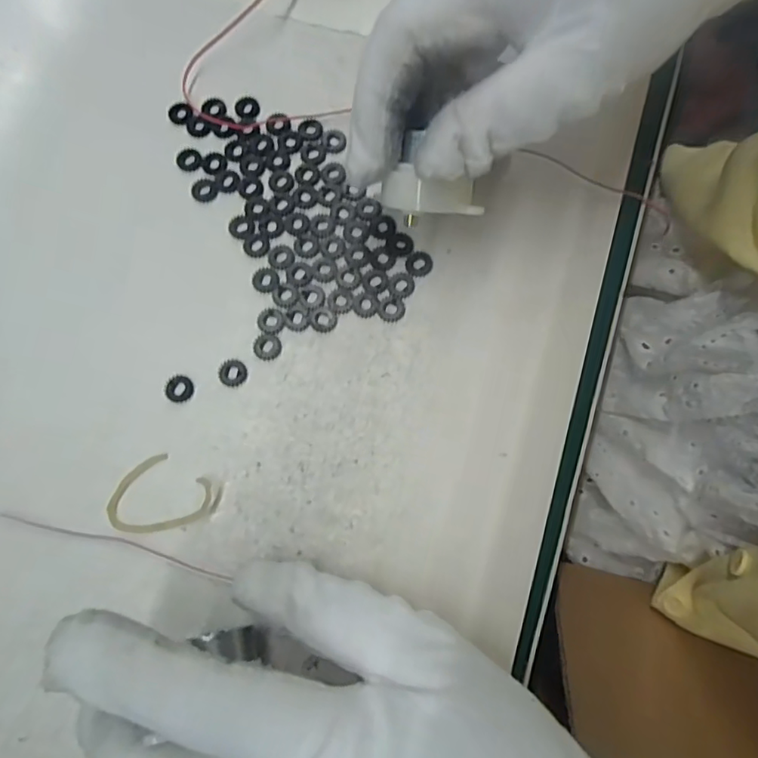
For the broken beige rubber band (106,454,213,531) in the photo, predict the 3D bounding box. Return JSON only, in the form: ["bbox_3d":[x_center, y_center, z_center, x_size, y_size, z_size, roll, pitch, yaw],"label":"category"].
[{"bbox_3d":[-0.080,0.044,0.199,0.032,0.004,0.030,29,79,7],"label":"broken beige rubber band"}]

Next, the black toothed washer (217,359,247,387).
[{"bbox_3d":[-0.056,-0.003,0.211,0.010,0.004,0.011,0,77,1],"label":"black toothed washer"}]

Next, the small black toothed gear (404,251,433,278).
[{"bbox_3d":[0.016,-0.046,0.218,0.011,0.004,0.011,0,77,1],"label":"small black toothed gear"}]

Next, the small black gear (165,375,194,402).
[{"bbox_3d":[-0.076,0.003,0.209,0.010,0.004,0.010,0,77,1],"label":"small black gear"}]

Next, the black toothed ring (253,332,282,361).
[{"bbox_3d":[-0.043,-0.013,0.213,0.011,0.004,0.010,0,77,1],"label":"black toothed ring"}]

